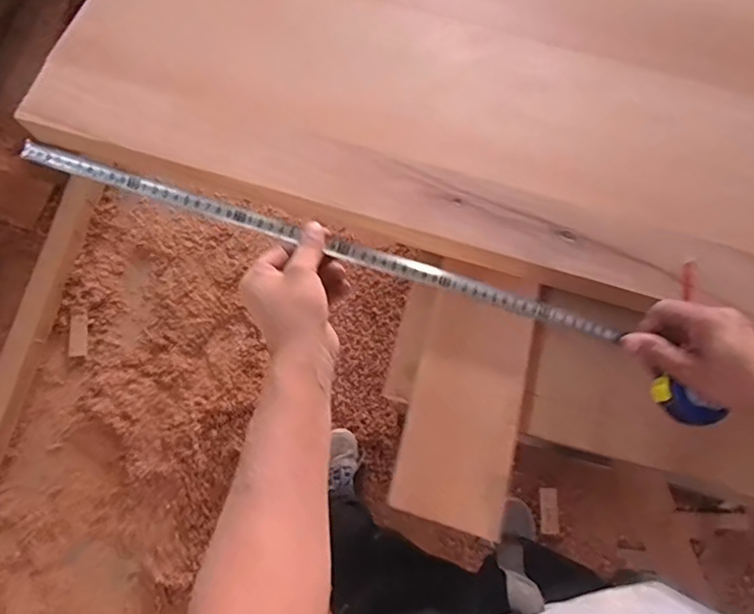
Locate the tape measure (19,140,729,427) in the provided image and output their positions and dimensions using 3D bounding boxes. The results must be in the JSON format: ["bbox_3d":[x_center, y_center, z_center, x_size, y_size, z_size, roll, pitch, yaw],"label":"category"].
[{"bbox_3d":[-0.002,-0.033,0.481,0.646,0.033,0.059,20,78,-1],"label":"tape measure"}]

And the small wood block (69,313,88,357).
[{"bbox_3d":[-0.857,0.080,1.531,0.050,0.011,0.123,-6,75,-1],"label":"small wood block"}]

